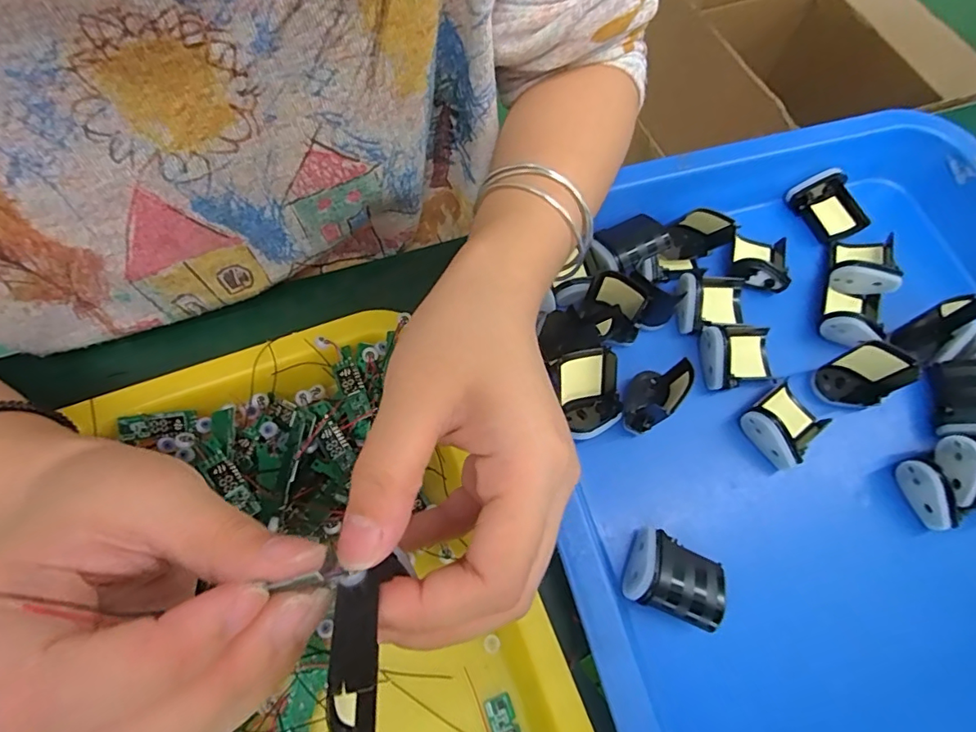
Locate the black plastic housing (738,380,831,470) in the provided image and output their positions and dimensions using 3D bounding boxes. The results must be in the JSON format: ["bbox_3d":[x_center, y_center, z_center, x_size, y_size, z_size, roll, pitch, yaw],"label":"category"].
[{"bbox_3d":[0.165,0.029,0.278,0.041,0.021,0.035,-38,75,-14],"label":"black plastic housing"}]

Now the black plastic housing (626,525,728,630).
[{"bbox_3d":[0.091,0.103,0.247,0.044,0.024,0.034,24,70,7],"label":"black plastic housing"}]

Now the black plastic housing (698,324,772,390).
[{"bbox_3d":[0.144,-0.008,0.291,0.045,0.019,0.037,-11,70,-6],"label":"black plastic housing"}]

